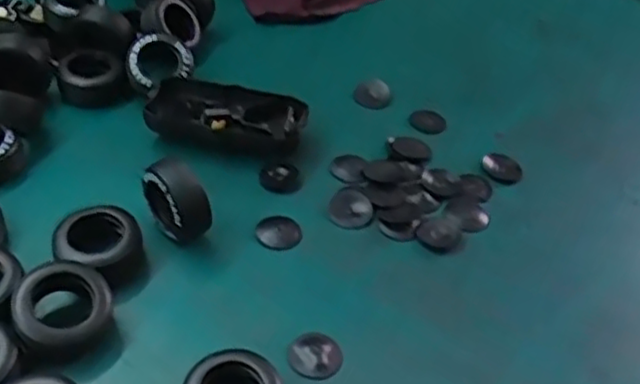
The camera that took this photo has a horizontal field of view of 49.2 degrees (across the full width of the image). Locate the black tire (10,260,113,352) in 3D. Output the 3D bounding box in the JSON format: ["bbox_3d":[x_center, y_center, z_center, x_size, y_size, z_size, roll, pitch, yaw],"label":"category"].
[{"bbox_3d":[-0.137,0.061,0.367,0.048,0.024,0.045,13,63,-27],"label":"black tire"}]

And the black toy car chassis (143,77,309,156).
[{"bbox_3d":[-0.065,-0.050,0.494,0.106,0.025,0.055,10,43,3],"label":"black toy car chassis"}]

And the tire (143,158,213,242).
[{"bbox_3d":[-0.086,0.006,0.415,0.047,0.049,0.019,36,50,28],"label":"tire"}]

